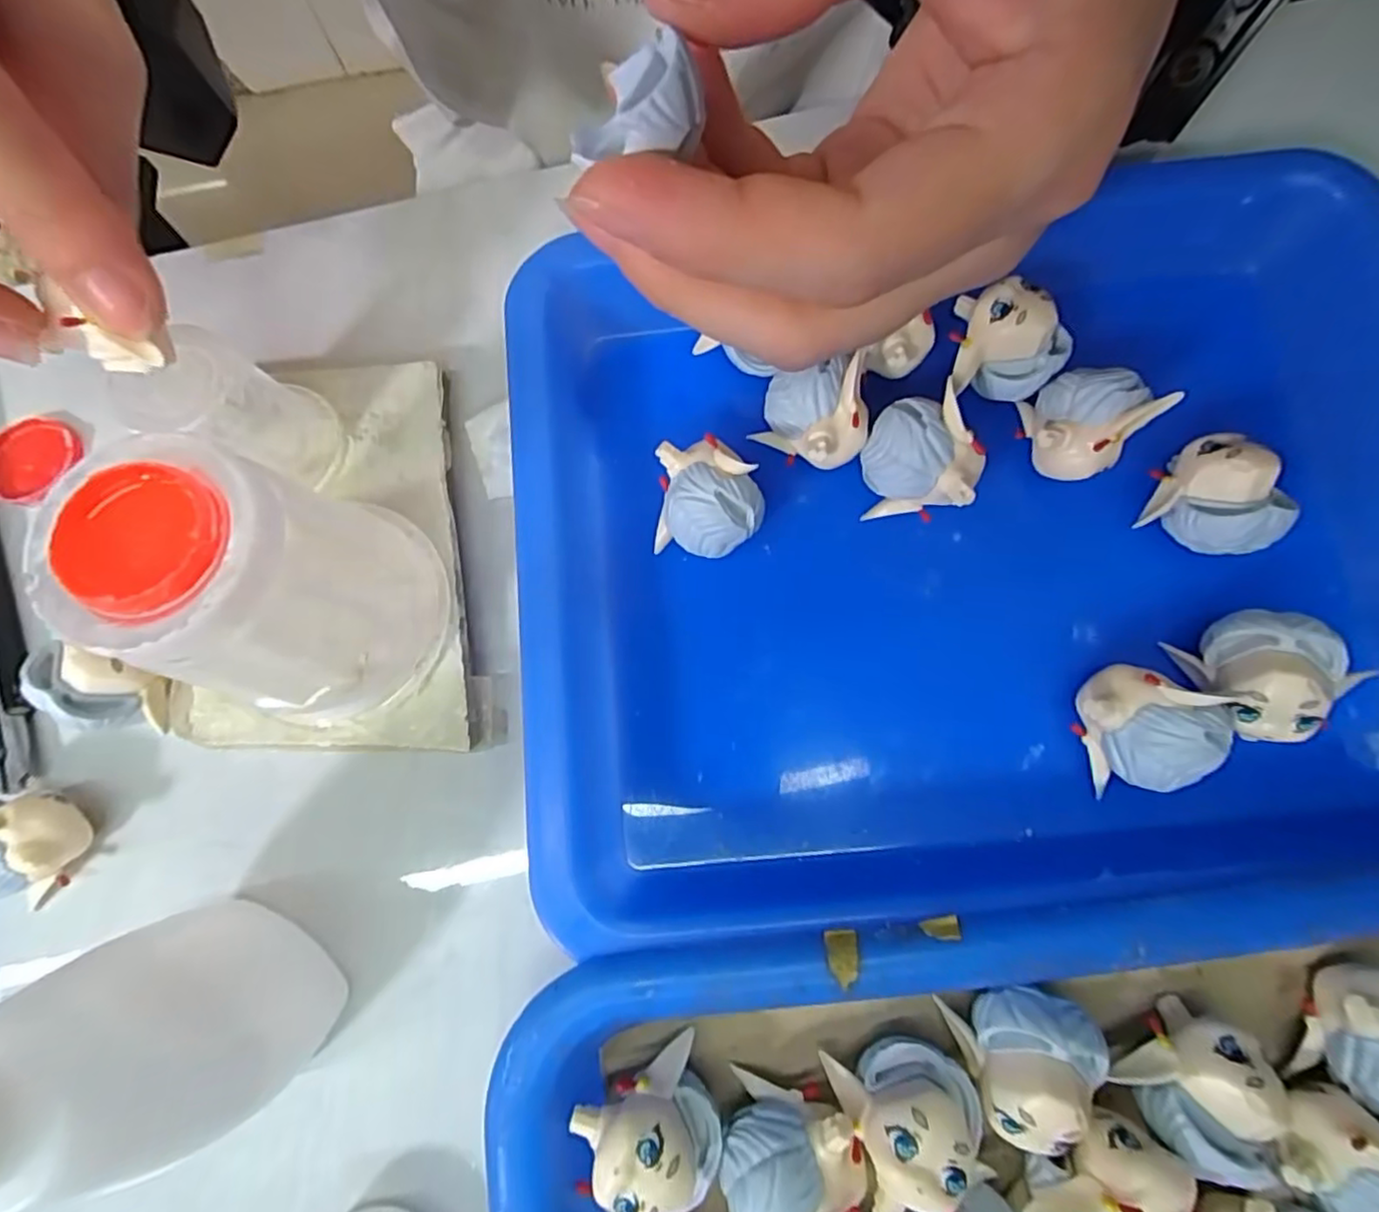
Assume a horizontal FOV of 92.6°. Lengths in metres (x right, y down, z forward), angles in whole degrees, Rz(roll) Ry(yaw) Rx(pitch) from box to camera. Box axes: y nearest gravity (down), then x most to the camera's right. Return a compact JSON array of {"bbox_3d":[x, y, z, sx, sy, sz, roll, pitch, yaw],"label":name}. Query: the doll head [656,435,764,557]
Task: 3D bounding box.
[{"bbox_3d":[0.005,-0.025,0.164,0.026,0.026,0.025,0,77,2],"label":"doll head"}]

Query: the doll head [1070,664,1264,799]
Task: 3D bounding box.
[{"bbox_3d":[0.102,0.026,0.146,0.023,0.023,0.027,-8,77,0],"label":"doll head"}]

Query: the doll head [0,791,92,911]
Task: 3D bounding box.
[{"bbox_3d":[-0.158,0.057,0.156,0.020,0.023,0.025,-11,77,-1],"label":"doll head"}]

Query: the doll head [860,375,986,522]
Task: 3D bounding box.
[{"bbox_3d":[0.056,-0.036,0.162,0.025,0.030,0.024,7,77,4],"label":"doll head"}]

